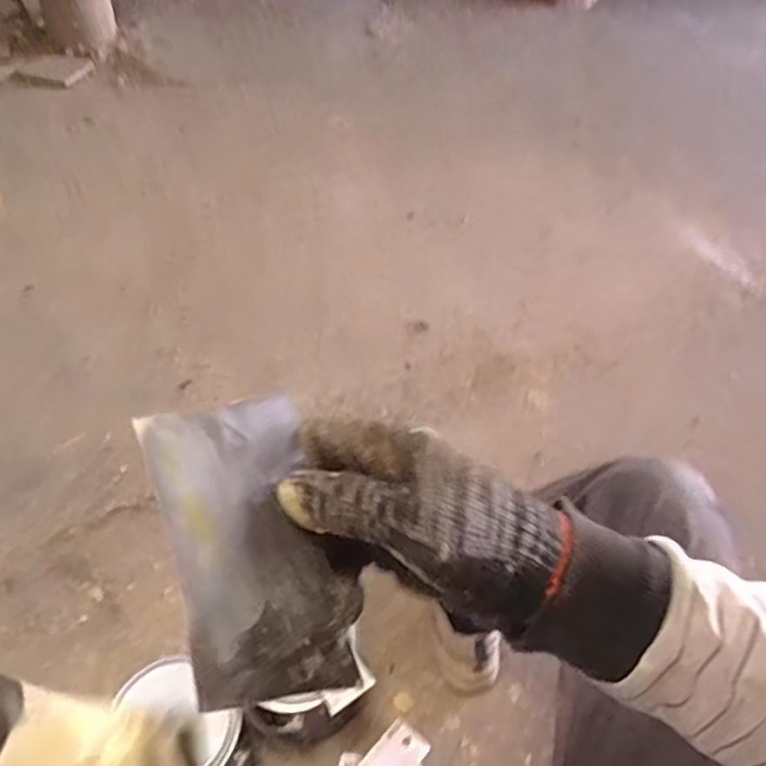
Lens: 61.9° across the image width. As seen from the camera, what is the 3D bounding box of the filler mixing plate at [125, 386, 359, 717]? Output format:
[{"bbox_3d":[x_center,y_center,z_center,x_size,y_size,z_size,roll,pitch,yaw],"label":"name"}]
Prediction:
[{"bbox_3d":[-0.050,0.070,0.266,0.074,0.004,0.124,-12,85,-38],"label":"filler mixing plate"}]

